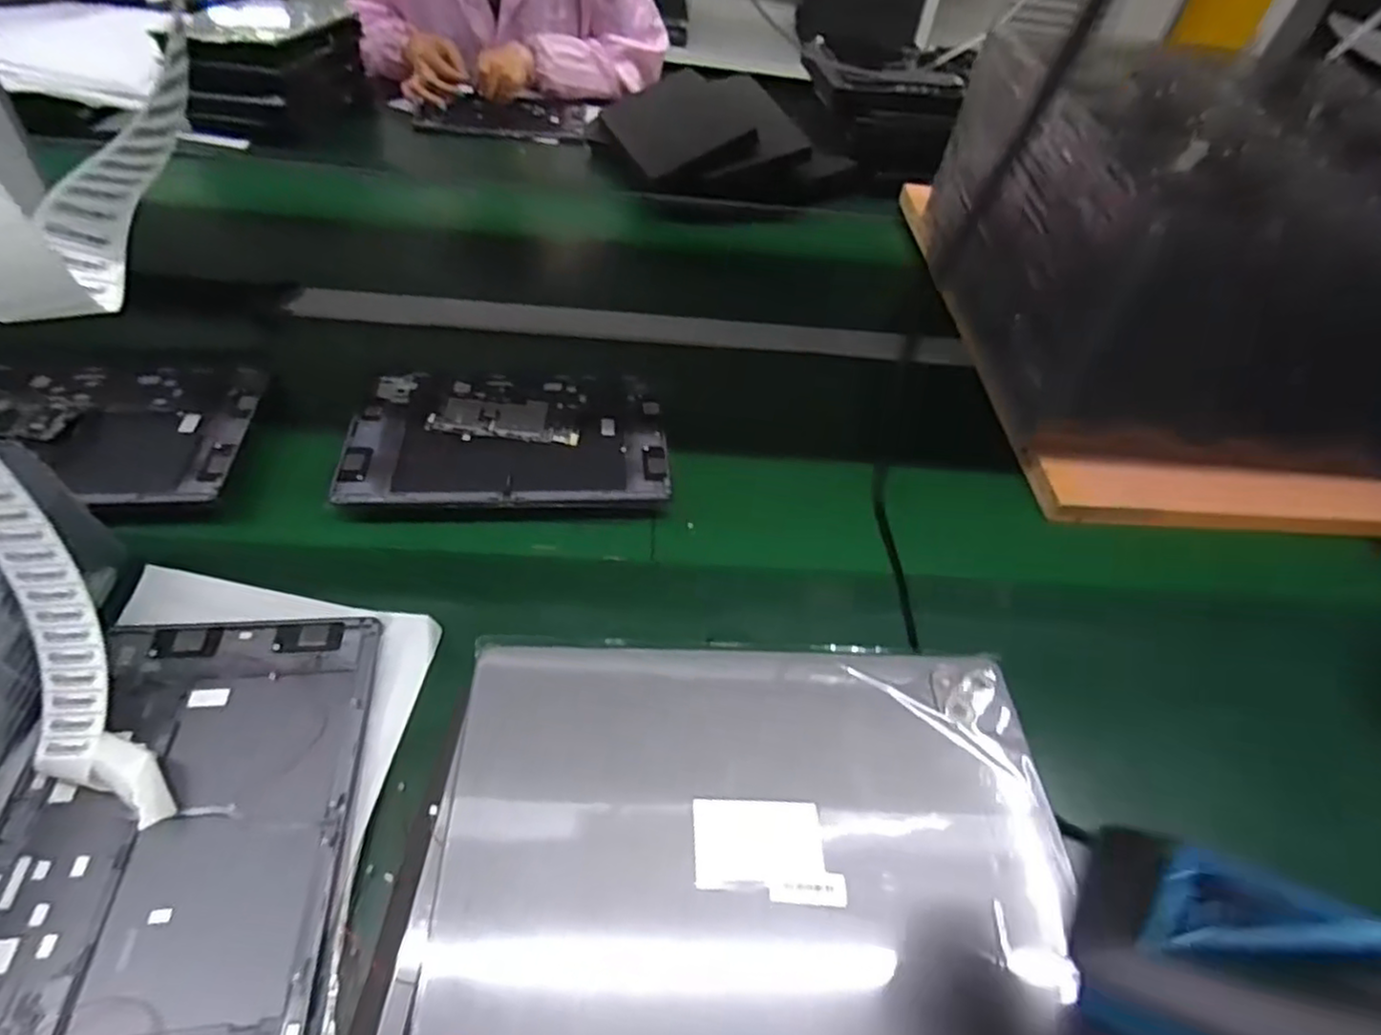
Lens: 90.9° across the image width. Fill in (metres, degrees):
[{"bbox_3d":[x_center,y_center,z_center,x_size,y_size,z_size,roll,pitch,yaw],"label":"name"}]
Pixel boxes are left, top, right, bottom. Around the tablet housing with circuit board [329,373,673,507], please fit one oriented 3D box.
[{"bbox_3d":[-0.150,-0.067,0.574,0.249,0.025,0.157,-3,51,-8],"label":"tablet housing with circuit board"}]

